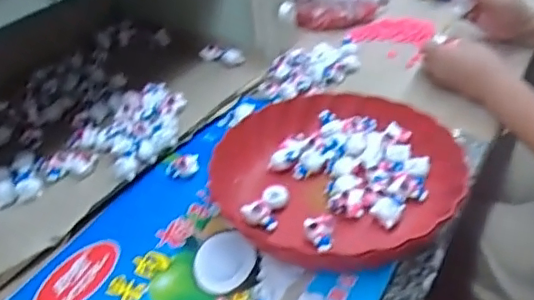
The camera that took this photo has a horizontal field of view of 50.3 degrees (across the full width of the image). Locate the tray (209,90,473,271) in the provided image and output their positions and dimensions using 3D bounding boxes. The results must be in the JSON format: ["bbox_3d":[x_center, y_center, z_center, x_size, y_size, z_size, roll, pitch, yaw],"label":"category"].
[{"bbox_3d":[0.071,0.028,0.582,0.238,0.052,0.247,-17,38,-15],"label":"tray"}]

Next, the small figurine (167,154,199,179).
[{"bbox_3d":[-0.094,0.019,0.634,0.036,0.022,0.023,-13,38,-9],"label":"small figurine"}]

